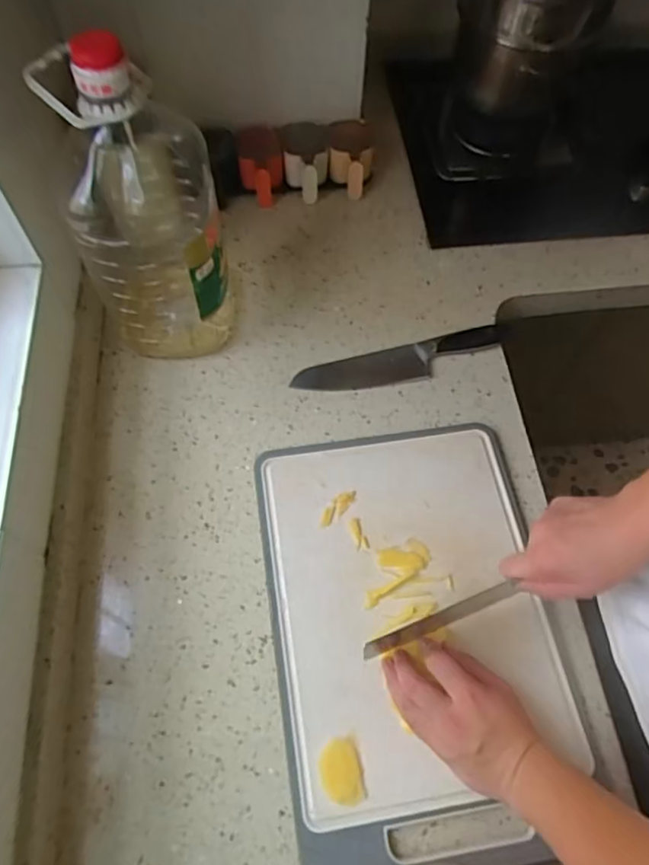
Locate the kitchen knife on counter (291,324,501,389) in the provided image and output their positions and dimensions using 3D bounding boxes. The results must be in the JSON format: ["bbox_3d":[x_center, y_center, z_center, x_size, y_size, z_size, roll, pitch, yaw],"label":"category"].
[{"bbox_3d":[0.094,-0.092,0.737,0.265,0.023,0.052,-13,64,-7],"label":"kitchen knife on counter"}]

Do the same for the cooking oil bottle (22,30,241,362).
[{"bbox_3d":[-0.185,-0.236,0.625,0.129,0.344,0.147,-4,63,-3],"label":"cooking oil bottle"}]

